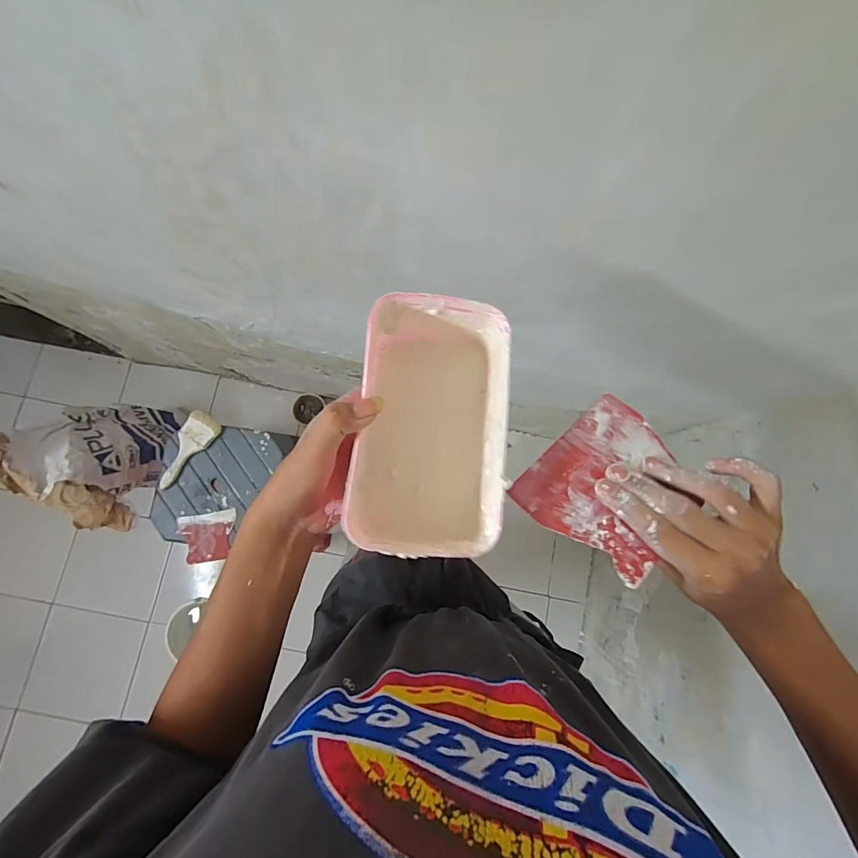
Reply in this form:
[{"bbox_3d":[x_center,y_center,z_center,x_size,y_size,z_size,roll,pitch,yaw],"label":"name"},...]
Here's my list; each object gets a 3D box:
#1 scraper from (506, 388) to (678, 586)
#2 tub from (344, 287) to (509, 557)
[{"bbox_3d":[0.139,0.041,0.317,0.122,0.004,0.103,-41,67,-16],"label":"scraper"},{"bbox_3d":[-0.003,0.001,0.333,0.114,0.071,0.189,5,78,1],"label":"tub"}]

